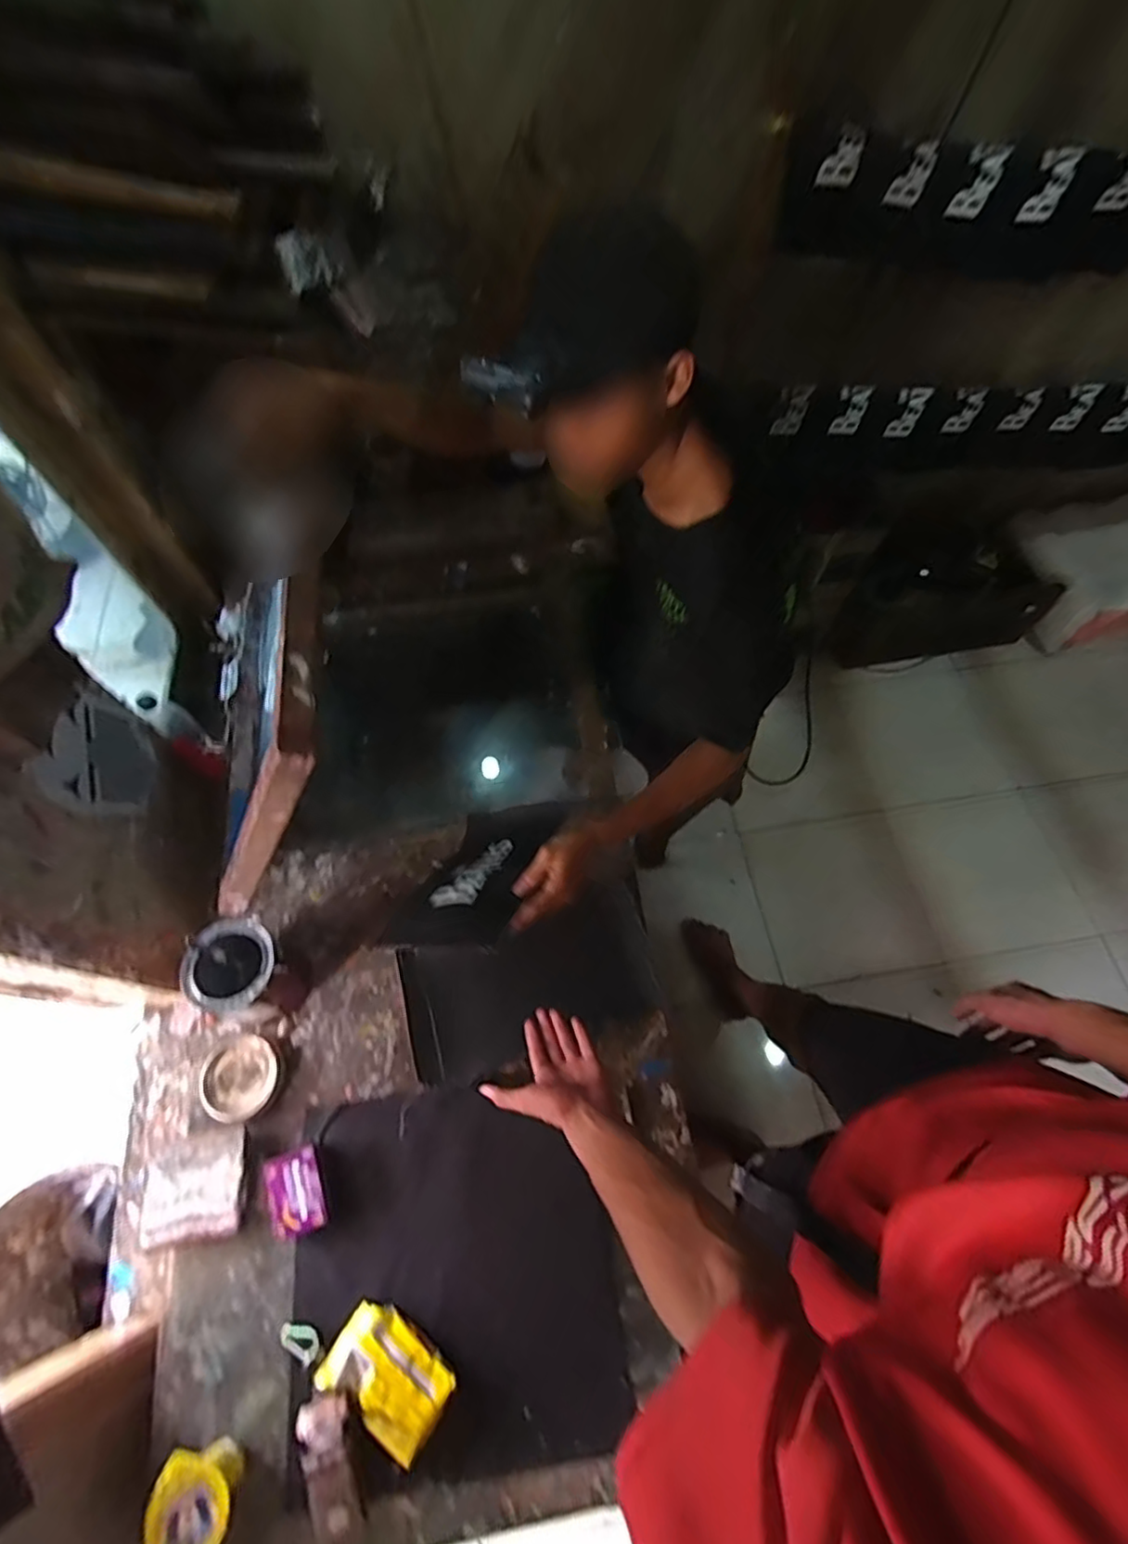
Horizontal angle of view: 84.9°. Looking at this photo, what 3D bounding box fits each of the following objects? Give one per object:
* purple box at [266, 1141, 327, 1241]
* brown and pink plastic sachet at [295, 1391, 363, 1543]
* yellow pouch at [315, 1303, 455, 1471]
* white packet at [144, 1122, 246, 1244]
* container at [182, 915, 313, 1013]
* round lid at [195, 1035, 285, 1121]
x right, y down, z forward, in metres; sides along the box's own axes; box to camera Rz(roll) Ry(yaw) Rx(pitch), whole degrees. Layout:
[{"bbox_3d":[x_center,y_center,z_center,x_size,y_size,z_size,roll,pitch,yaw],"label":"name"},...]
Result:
[{"bbox_3d":[-0.327,0.510,0.749,0.068,0.036,0.093,-19,65,-8],"label":"purple box"},{"bbox_3d":[-0.243,0.721,0.640,0.050,0.024,0.113,-20,65,-8],"label":"brown and pink plastic sachet"},{"bbox_3d":[-0.193,0.657,0.672,0.133,0.033,0.091,29,68,15],"label":"yellow pouch"},{"bbox_3d":[-0.449,0.506,0.753,0.113,0.025,0.110,-14,64,-5],"label":"white packet"},{"bbox_3d":[-0.412,0.263,0.819,0.102,0.146,0.105,-1,64,1],"label":"container"},{"bbox_3d":[-0.428,0.403,0.816,0.103,0.019,0.096,-1,64,1],"label":"round lid"}]

